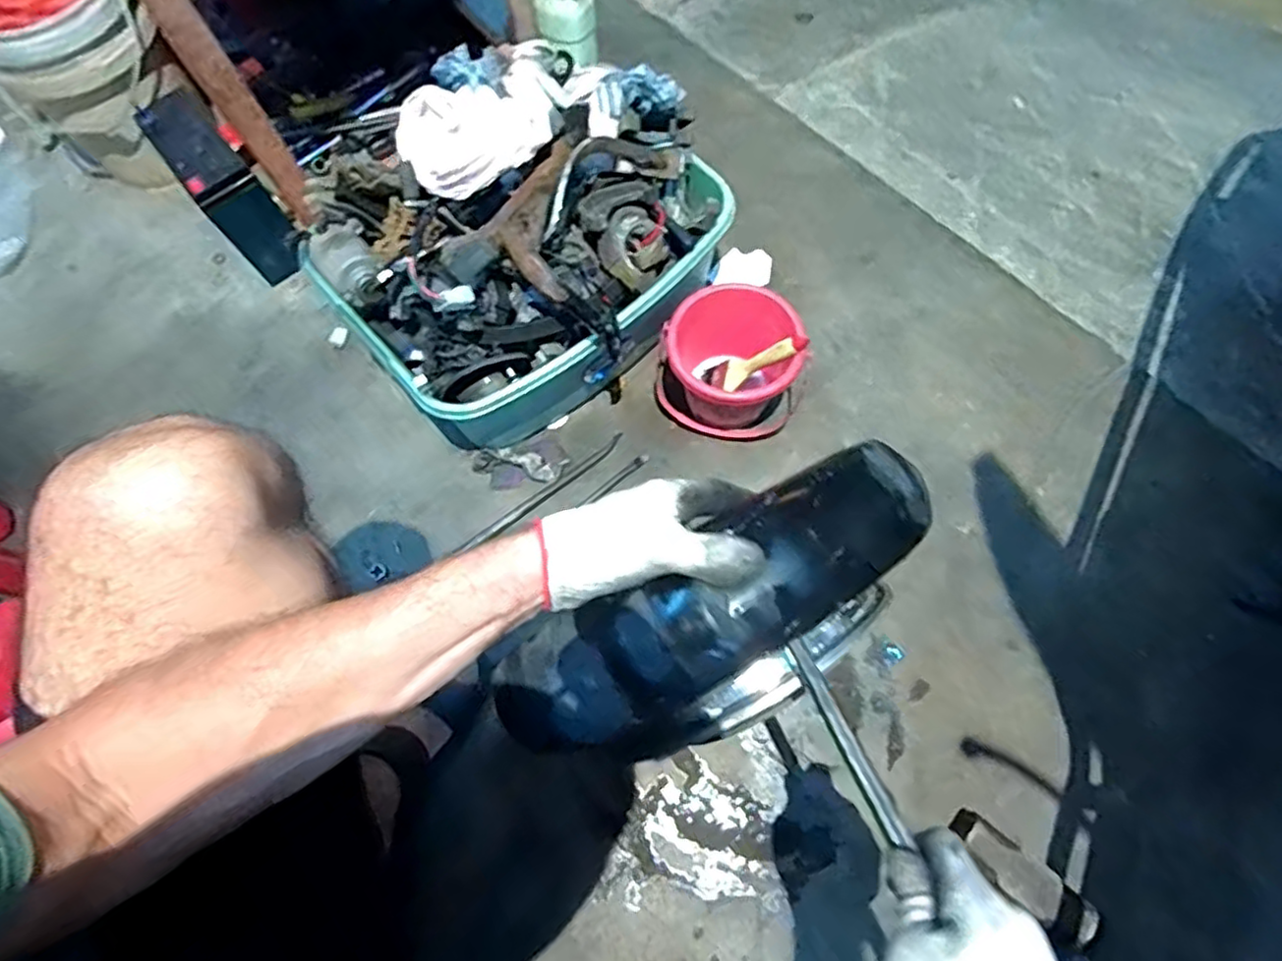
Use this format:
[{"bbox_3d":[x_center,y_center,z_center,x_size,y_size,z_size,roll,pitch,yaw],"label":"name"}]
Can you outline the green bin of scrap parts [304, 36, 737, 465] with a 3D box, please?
[{"bbox_3d":[-0.118,-0.267,0.753,0.430,0.314,0.328,-40,72,-12],"label":"green bin of scrap parts"}]

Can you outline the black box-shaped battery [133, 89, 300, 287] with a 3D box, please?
[{"bbox_3d":[-0.550,-0.381,0.886,0.074,0.196,0.206,-39,72,-12],"label":"black box-shaped battery"}]

